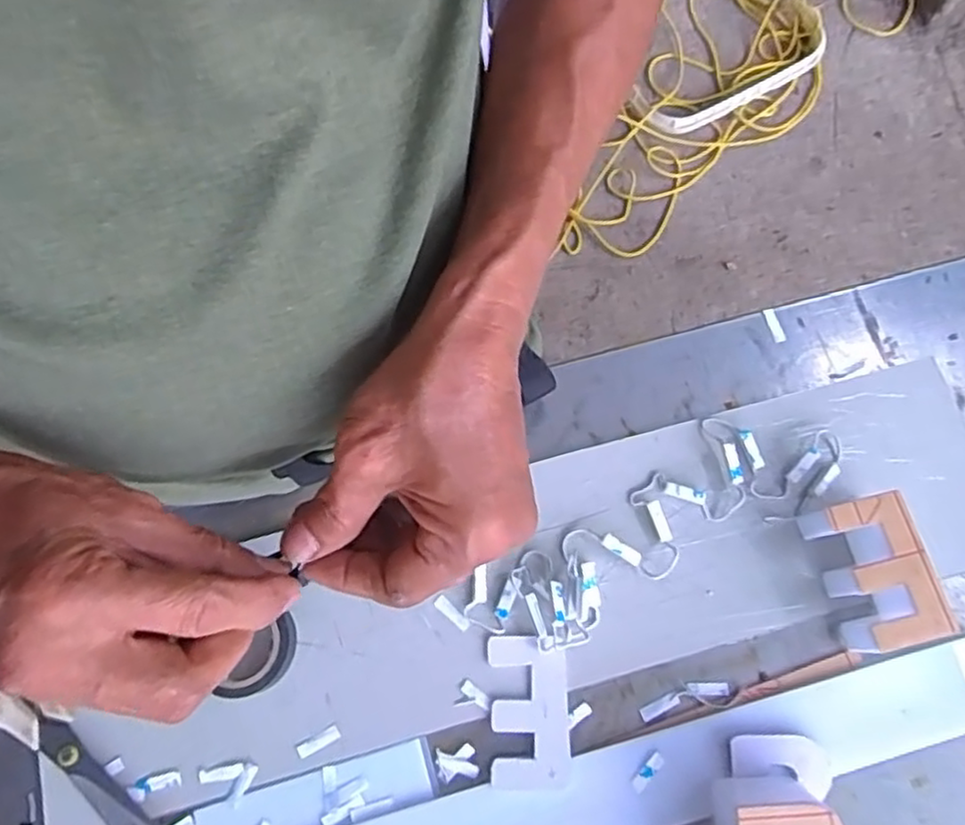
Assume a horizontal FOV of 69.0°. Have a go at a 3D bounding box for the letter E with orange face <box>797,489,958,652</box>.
[{"bbox_3d":[0.232,0.094,0.417,0.043,0.046,0.082,-14,73,-5],"label":"letter E with orange face"}]

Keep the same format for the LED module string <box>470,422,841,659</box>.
[{"bbox_3d":[0.108,0.071,0.440,0.248,0.016,0.073,-27,74,-9],"label":"LED module string"}]

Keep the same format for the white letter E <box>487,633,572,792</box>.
[{"bbox_3d":[0.027,0.175,0.412,0.045,0.005,0.084,-2,72,-2],"label":"white letter E"}]

